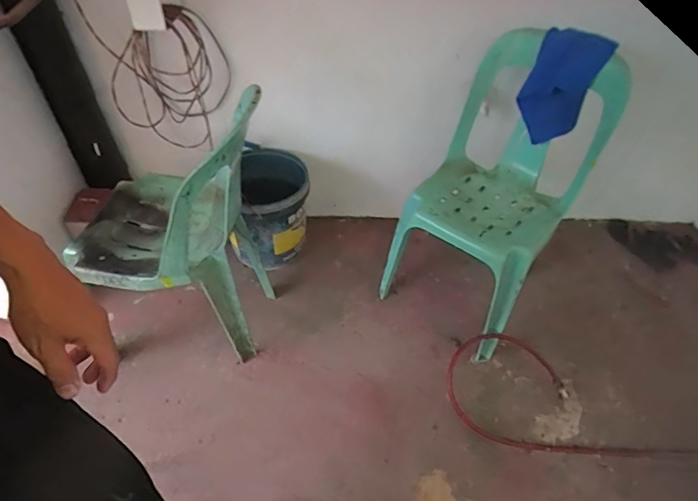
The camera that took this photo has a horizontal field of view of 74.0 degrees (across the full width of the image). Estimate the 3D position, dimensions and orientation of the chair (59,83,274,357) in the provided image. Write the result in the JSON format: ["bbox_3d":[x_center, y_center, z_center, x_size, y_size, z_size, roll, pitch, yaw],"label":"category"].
[{"bbox_3d":[-0.447,-0.072,1.223,0.435,0.702,0.410,-2,46,-4],"label":"chair"}]

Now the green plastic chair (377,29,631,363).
[{"bbox_3d":[0.434,-0.150,1.359,0.395,0.684,0.524,32,53,26],"label":"green plastic chair"}]

